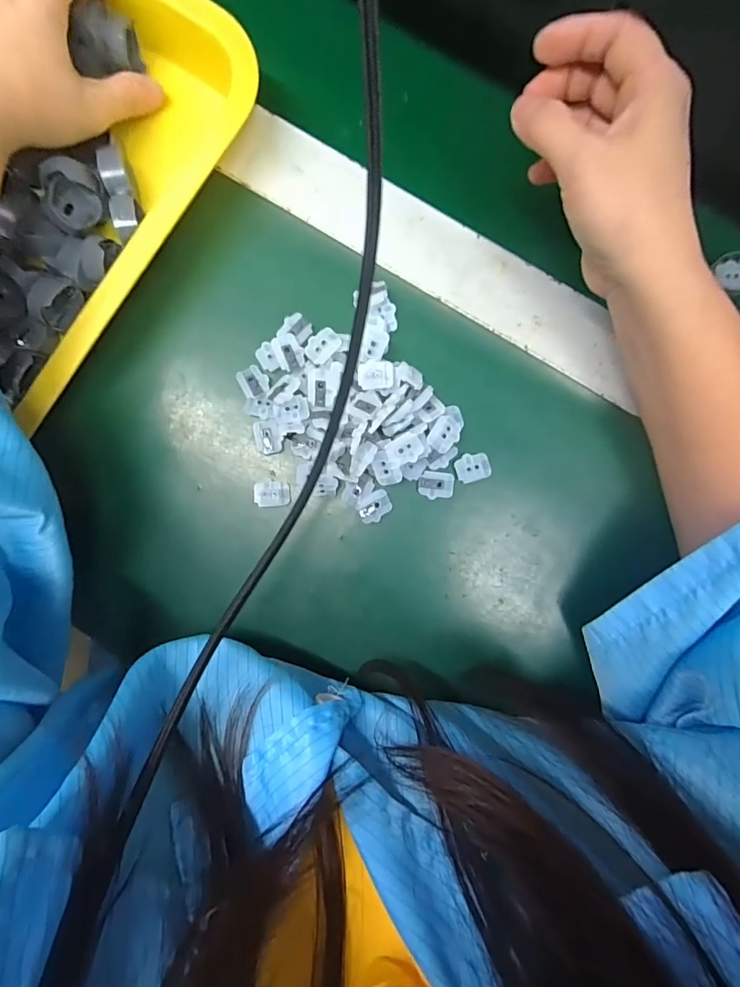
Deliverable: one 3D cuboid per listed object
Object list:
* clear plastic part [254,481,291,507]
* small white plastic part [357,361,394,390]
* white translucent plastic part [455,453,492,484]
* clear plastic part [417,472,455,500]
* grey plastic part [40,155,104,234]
[{"bbox_3d":[-0.061,0.000,0.282,0.022,0.005,0.015,-5,89,0],"label":"clear plastic part"},{"bbox_3d":[0.004,-0.072,0.272,0.021,0.004,0.017,-5,89,0],"label":"small white plastic part"},{"bbox_3d":[0.064,-0.016,0.278,0.021,0.004,0.017,-15,89,0],"label":"white translucent plastic part"},{"bbox_3d":[0.041,-0.005,0.279,0.021,0.004,0.017,6,89,1],"label":"clear plastic part"},{"bbox_3d":[-0.174,-0.171,0.262,0.029,0.022,0.035,-12,108,-43],"label":"grey plastic part"}]

